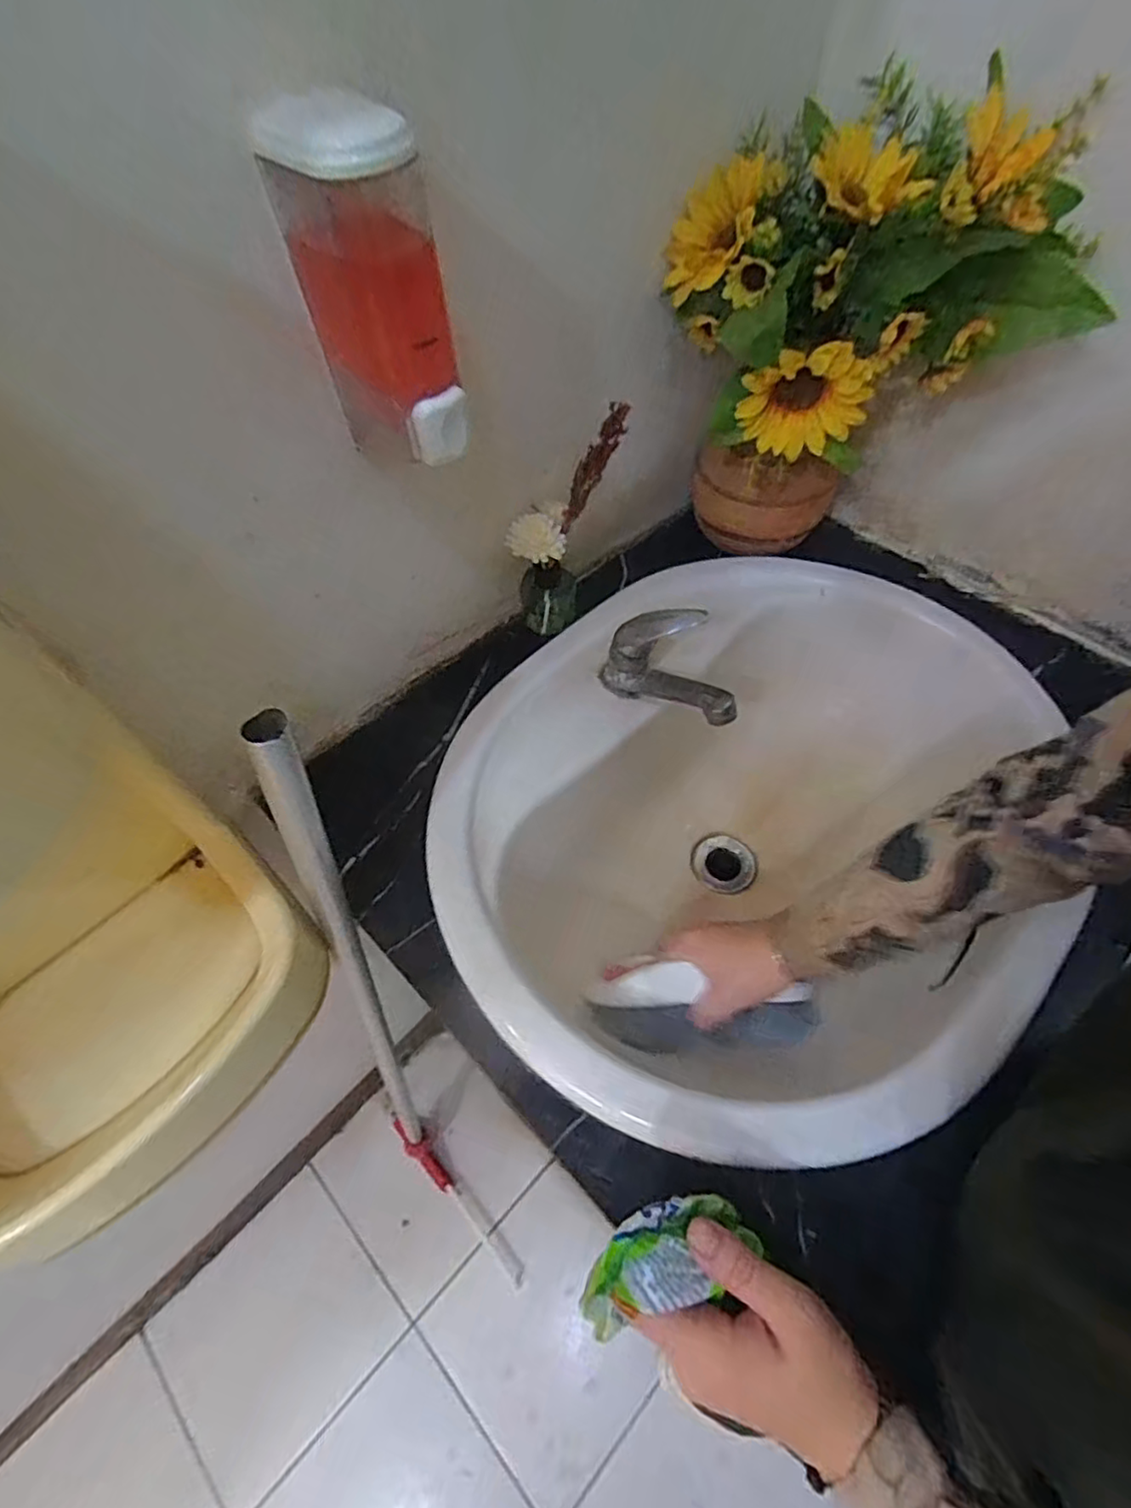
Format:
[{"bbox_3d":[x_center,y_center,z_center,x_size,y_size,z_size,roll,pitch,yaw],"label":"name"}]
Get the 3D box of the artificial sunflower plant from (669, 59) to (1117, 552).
[{"bbox_3d":[0.213,-0.305,0.518,0.256,0.300,0.186,-1,56,2],"label":"artificial sunflower plant"}]

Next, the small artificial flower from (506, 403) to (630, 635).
[{"bbox_3d":[-0.003,-0.185,0.533,0.097,0.179,0.049,-40,63,-22],"label":"small artificial flower"}]

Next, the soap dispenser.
[{"bbox_3d":[-0.092,-0.224,0.310,0.066,0.132,0.065,-13,56,-6],"label":"soap dispenser"}]

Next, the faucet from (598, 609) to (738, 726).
[{"bbox_3d":[0.091,-0.066,0.517,0.121,0.077,0.056,32,63,22],"label":"faucet"}]

